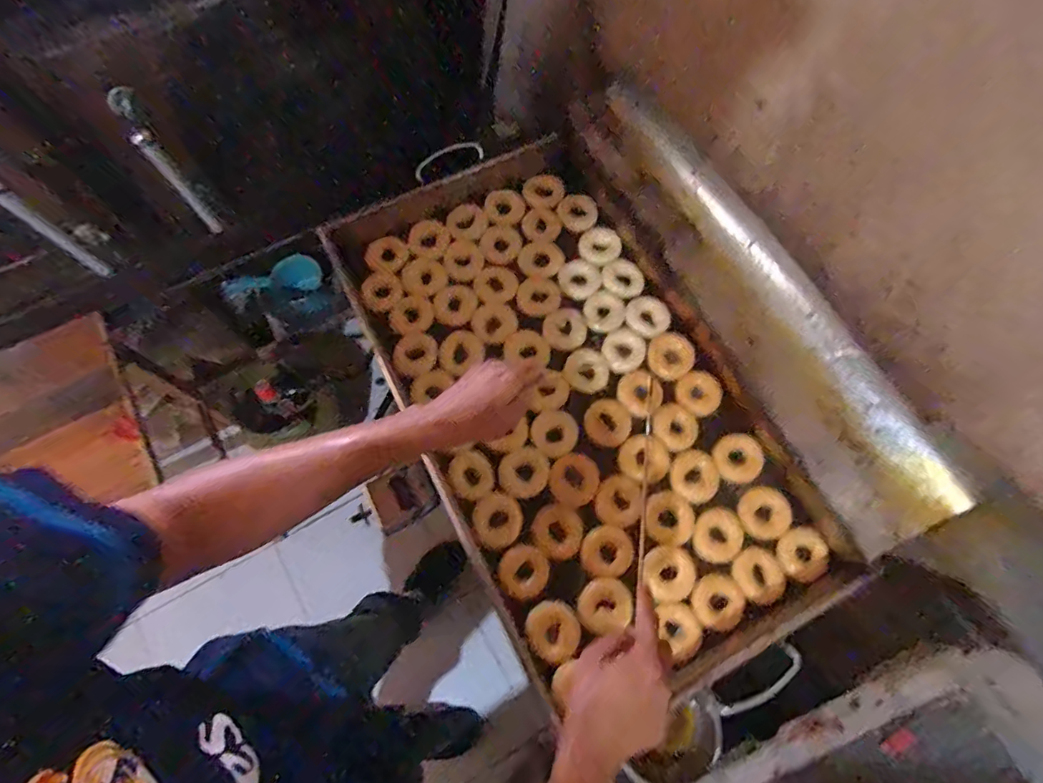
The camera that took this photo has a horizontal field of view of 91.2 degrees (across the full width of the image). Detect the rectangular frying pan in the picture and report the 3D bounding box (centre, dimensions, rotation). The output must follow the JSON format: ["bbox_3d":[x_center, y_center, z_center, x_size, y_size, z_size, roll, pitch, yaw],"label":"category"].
[{"bbox_3d":[0.073,-0.003,0.804,0.480,0.091,0.886,-27,74,-10],"label":"rectangular frying pan"}]

